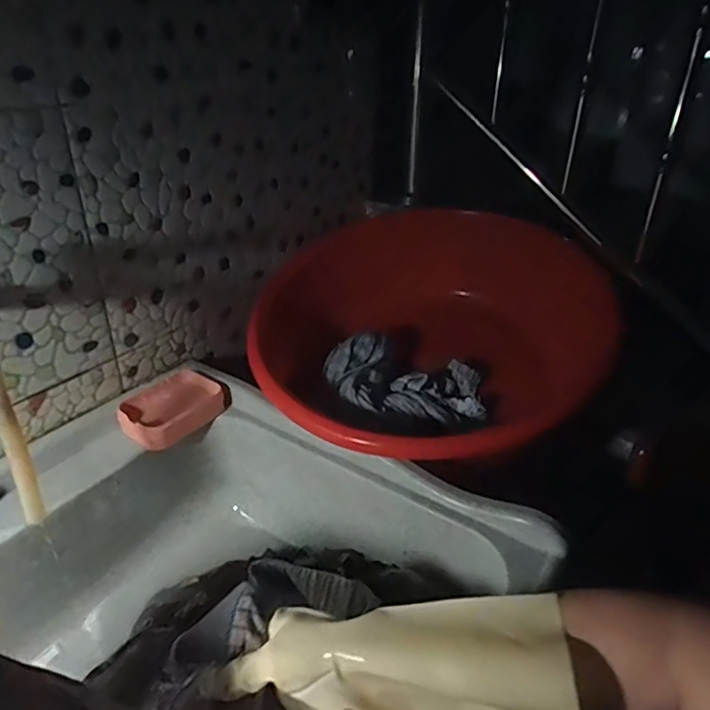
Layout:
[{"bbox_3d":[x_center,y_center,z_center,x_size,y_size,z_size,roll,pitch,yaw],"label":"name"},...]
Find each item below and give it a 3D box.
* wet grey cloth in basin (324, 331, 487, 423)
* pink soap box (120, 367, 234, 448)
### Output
[{"bbox_3d":[0.076,0.036,0.844,0.237,0.074,0.156,-1,30,-3],"label":"wet grey cloth in basin"},{"bbox_3d":[-0.239,0.069,0.734,0.096,0.032,0.133,22,36,33],"label":"pink soap box"}]

